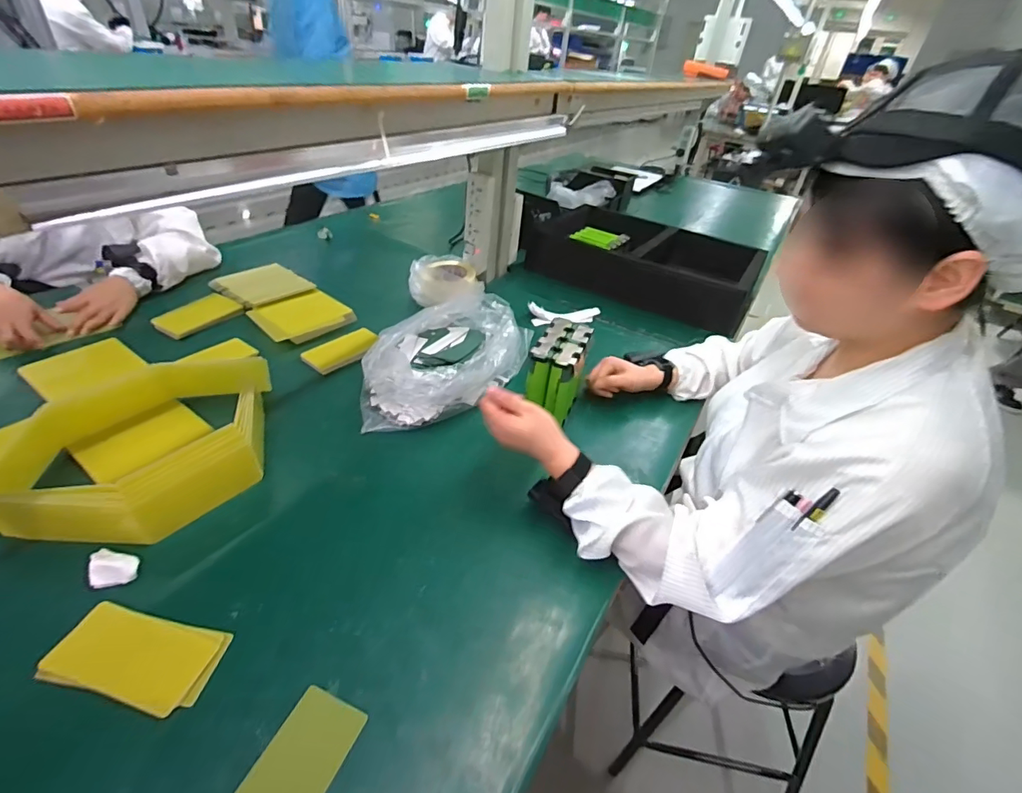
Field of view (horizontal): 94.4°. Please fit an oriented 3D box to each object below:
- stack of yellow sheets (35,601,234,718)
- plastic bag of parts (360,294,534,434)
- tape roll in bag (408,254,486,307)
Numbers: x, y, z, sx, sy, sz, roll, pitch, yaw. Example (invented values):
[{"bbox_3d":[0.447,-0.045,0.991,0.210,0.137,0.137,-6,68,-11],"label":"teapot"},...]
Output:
[{"bbox_3d":[-0.358,0.247,0.450,0.145,0.014,0.075,9,37,3],"label":"stack of yellow sheets"},{"bbox_3d":[-0.112,-0.068,0.848,0.189,0.095,0.379,25,41,22],"label":"plastic bag of parts"},{"bbox_3d":[-0.145,-0.266,1.081,0.162,0.068,0.162,1,38,-7],"label":"tape roll in bag"}]

